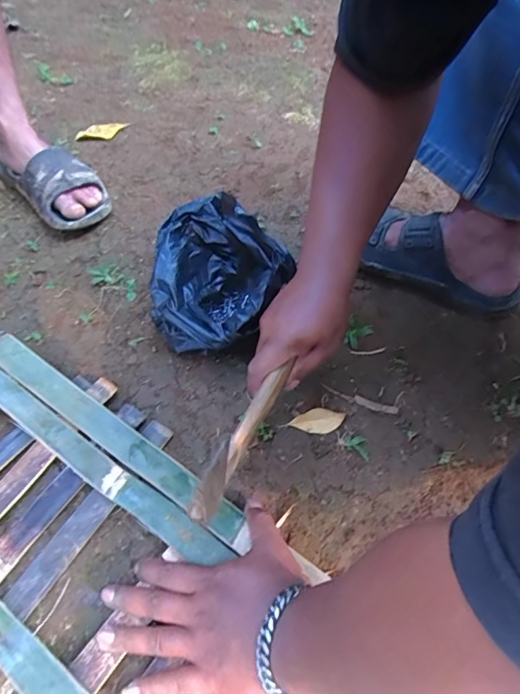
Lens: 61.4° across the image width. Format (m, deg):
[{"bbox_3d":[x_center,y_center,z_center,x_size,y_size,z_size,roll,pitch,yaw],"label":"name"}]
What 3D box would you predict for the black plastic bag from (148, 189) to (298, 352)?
[{"bbox_3d":[-0.051,-0.074,0.534,0.161,0.123,0.153,29,60,20],"label":"black plastic bag"}]

